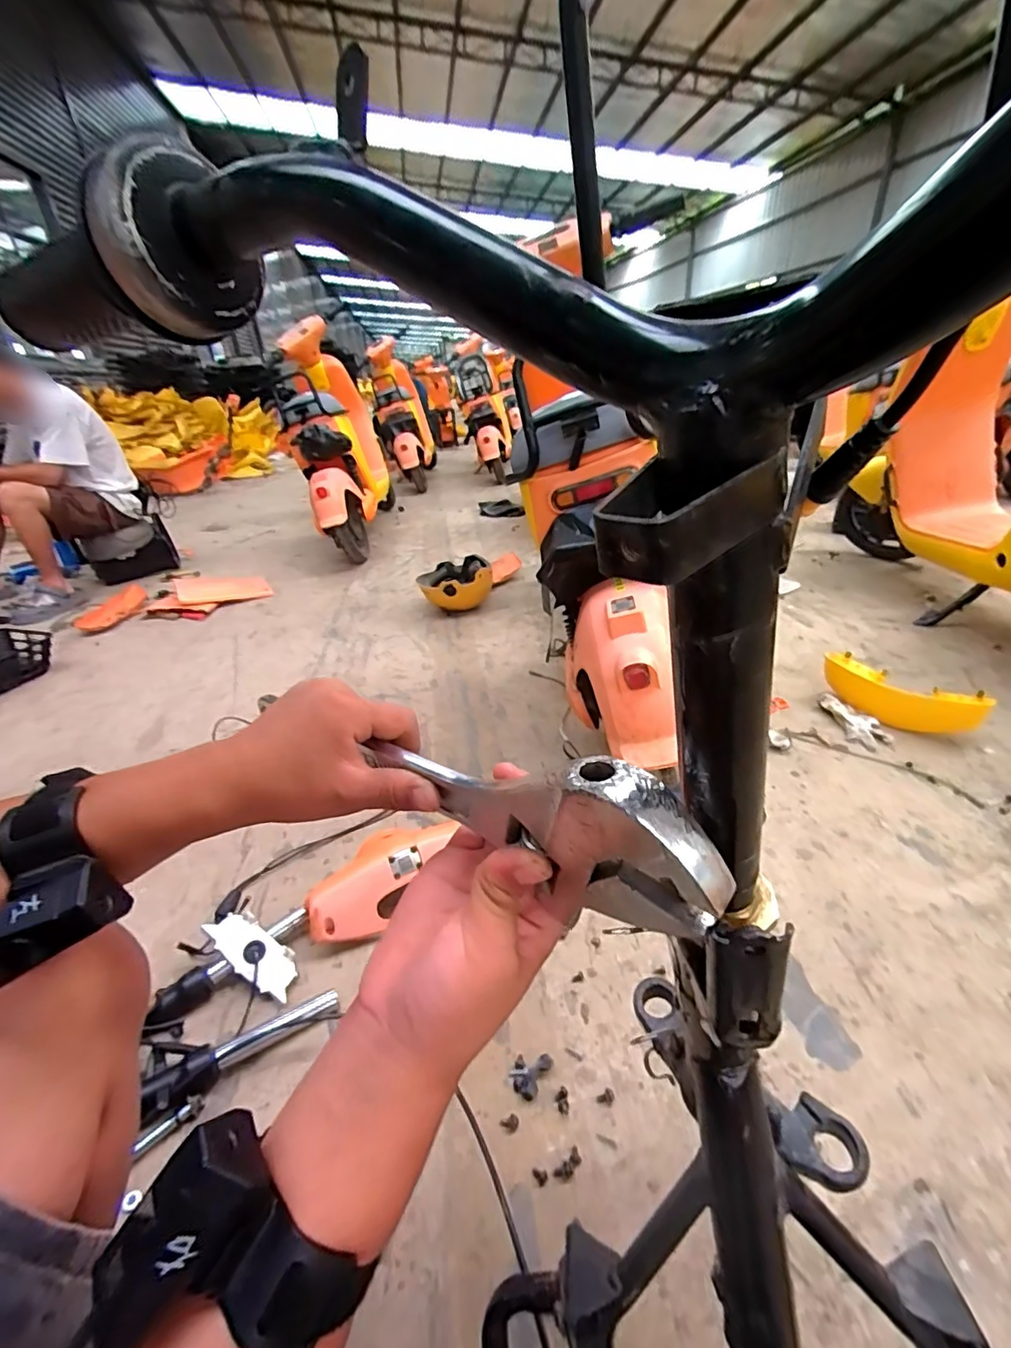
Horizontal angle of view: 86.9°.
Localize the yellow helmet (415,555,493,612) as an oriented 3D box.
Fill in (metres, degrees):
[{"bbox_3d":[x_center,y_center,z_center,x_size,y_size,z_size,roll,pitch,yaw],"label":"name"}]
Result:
[{"bbox_3d":[-0.178,-0.308,1.915,0.257,0.156,0.210,-8,29,-6],"label":"yellow helmet"}]

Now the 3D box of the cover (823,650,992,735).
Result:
[{"bbox_3d":[0.911,0.053,1.239,0.123,0.103,0.313,-21,34,-29],"label":"cover"}]

